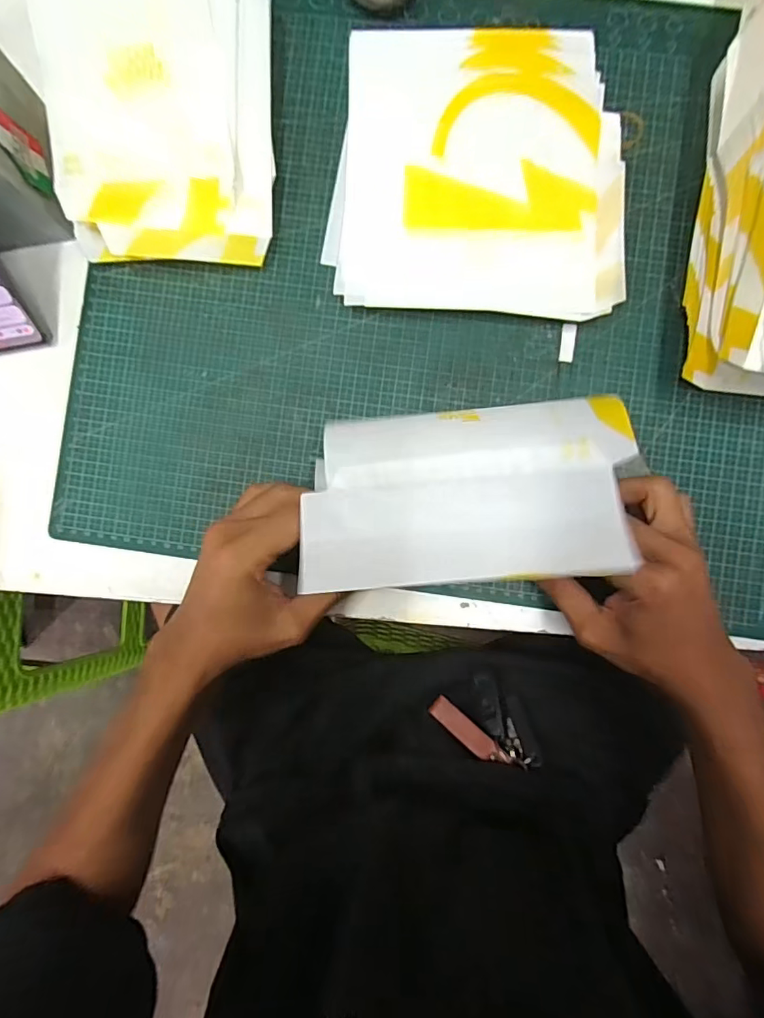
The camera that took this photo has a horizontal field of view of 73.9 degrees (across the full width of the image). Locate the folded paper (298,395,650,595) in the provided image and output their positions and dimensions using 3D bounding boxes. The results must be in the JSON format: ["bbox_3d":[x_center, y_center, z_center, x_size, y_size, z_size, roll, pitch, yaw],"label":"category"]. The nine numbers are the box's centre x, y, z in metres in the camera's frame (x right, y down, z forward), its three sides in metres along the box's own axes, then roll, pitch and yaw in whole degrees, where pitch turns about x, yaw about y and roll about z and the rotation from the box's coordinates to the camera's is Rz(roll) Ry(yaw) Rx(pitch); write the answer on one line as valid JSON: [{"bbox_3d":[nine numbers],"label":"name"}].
[{"bbox_3d":[0.050,-0.012,0.281,0.183,0.009,0.107,-4,66,0],"label":"folded paper"}]

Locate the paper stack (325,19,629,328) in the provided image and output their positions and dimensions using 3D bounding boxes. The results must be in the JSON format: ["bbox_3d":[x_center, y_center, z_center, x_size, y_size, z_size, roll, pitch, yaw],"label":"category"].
[{"bbox_3d":[0.068,-0.241,0.358,0.199,0.014,0.203,5,89,2],"label":"paper stack"}]

